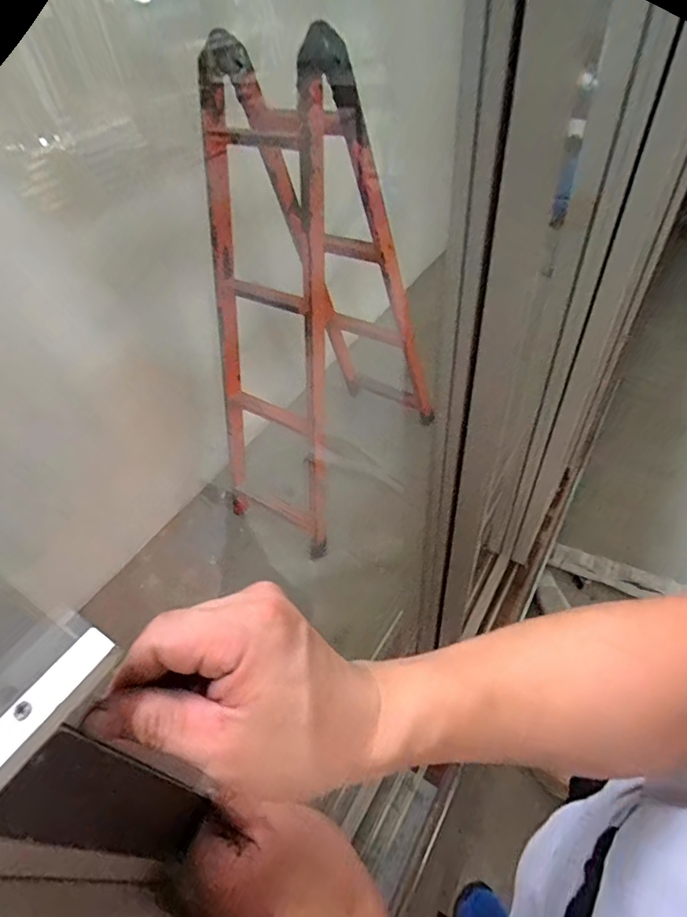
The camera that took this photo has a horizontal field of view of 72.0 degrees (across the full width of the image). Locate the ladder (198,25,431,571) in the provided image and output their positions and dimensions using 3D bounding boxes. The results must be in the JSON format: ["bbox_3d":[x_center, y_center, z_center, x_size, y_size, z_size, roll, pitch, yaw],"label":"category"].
[{"bbox_3d":[-0.129,-0.458,1.473,0.467,1.231,0.776,21,54,24],"label":"ladder"}]

